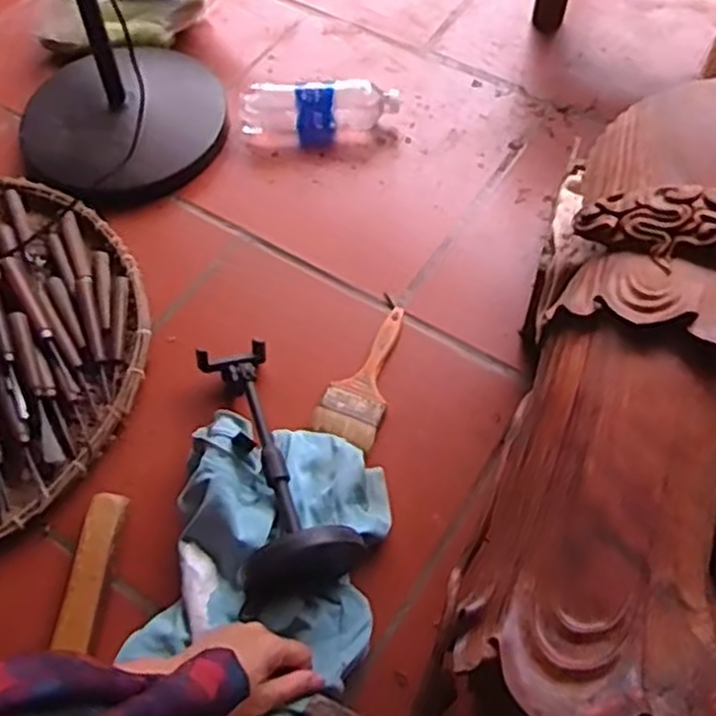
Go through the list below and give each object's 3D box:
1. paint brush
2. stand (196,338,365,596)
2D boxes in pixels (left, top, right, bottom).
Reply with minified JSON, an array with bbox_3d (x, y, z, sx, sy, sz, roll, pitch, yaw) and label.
[{"bbox_3d":[0.013,0.017,0.828,0.068,0.010,0.172,20,61,14],"label":"paint brush"},{"bbox_3d":[-0.081,0.082,0.735,0.104,0.090,0.273,-15,59,-7],"label":"stand"}]

